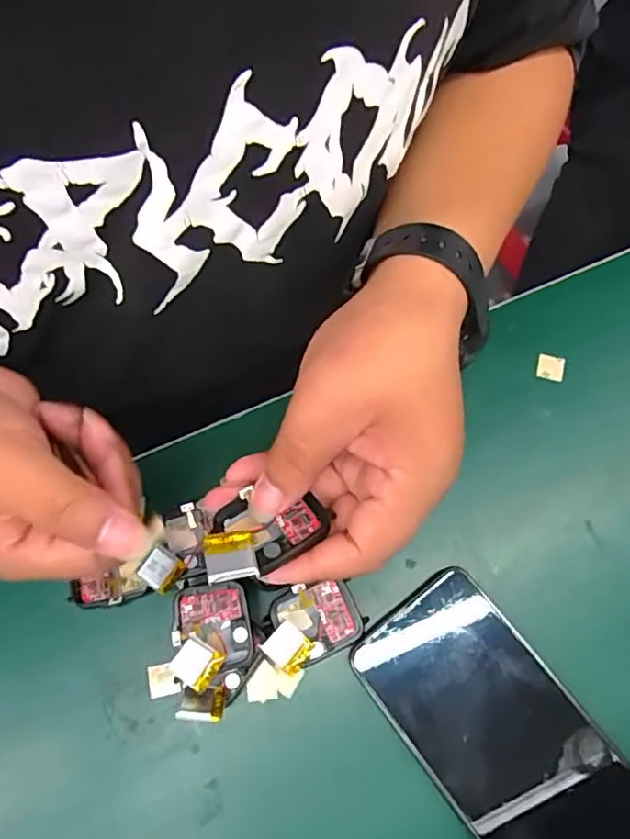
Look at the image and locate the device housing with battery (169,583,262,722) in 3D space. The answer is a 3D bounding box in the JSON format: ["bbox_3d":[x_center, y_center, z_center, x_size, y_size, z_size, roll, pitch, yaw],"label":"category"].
[{"bbox_3d":[-0.050,0.116,0.289,0.037,0.027,0.060,-8,72,-2],"label":"device housing with battery"}]

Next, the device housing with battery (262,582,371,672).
[{"bbox_3d":[-0.002,0.106,0.297,0.050,0.016,0.036,-23,73,-6],"label":"device housing with battery"}]

